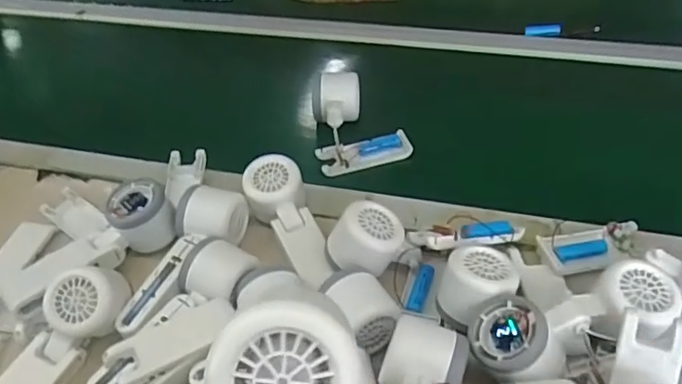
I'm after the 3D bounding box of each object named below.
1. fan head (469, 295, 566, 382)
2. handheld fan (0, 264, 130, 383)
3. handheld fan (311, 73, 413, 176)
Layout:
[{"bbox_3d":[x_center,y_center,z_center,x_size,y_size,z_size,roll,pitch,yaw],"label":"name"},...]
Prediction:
[{"bbox_3d":[0.131,0.114,0.425,0.064,0.045,0.059,16,67,51],"label":"fan head"},{"bbox_3d":[-0.238,0.137,0.459,0.047,0.048,0.164,23,69,26],"label":"handheld fan"},{"bbox_3d":[0.022,-0.081,0.647,0.106,0.059,0.109,-4,45,2],"label":"handheld fan"}]

